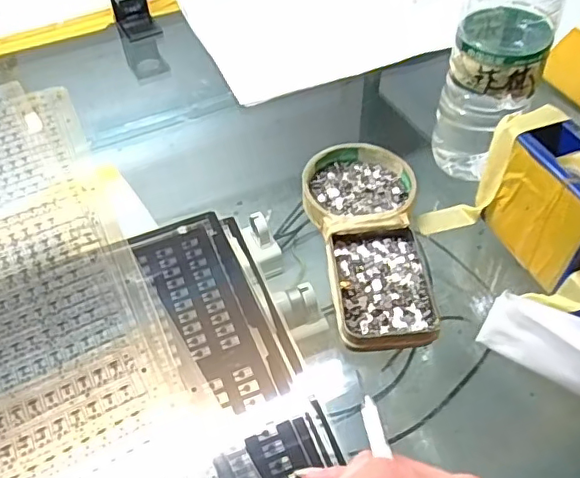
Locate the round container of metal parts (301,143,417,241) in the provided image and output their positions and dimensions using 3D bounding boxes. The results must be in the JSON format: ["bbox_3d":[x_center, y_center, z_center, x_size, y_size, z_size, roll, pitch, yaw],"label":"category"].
[{"bbox_3d":[0.051,-0.035,0.418,0.080,0.020,0.086,0,50,1],"label":"round container of metal parts"}]

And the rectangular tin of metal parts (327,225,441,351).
[{"bbox_3d":[0.060,0.030,0.371,0.064,0.013,0.094,-5,50,-3],"label":"rectangular tin of metal parts"}]

